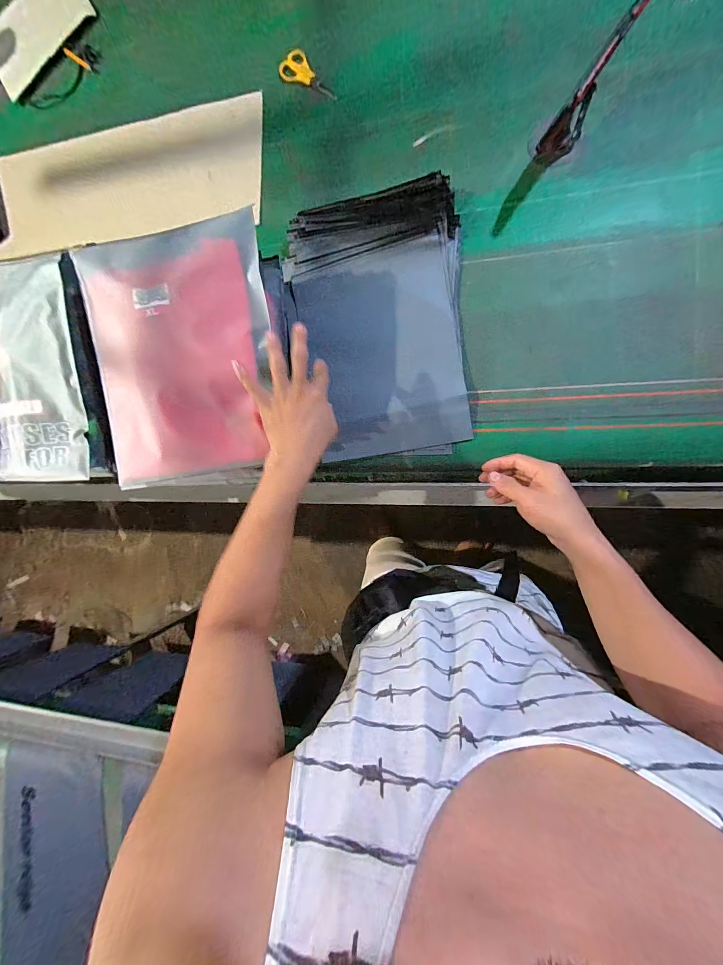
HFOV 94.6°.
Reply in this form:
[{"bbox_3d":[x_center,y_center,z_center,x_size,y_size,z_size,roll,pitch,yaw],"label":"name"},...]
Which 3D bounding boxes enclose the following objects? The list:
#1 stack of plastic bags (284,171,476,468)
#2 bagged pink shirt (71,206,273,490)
[{"bbox_3d":[0.024,-0.257,0.557,0.278,0.027,0.423,-3,91,11],"label":"stack of plastic bags"},{"bbox_3d":[-0.239,-0.162,0.441,0.247,0.044,0.310,-8,97,3],"label":"bagged pink shirt"}]

